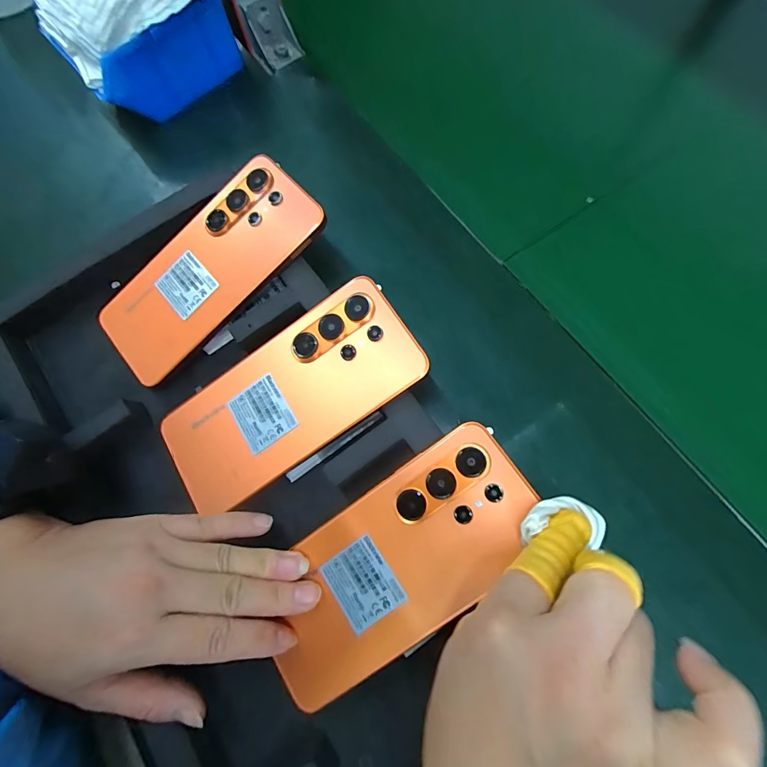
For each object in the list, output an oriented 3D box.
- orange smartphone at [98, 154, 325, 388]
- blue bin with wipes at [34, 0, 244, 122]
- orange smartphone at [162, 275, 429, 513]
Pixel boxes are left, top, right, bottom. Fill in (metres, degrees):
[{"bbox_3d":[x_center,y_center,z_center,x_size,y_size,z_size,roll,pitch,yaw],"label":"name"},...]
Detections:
[{"bbox_3d":[-0.121,-0.078,0.276,0.167,0.010,0.076,-42,74,4],"label":"orange smartphone"},{"bbox_3d":[-0.203,-0.299,0.325,0.136,0.106,0.107,-32,74,-7],"label":"blue bin with wipes"},{"bbox_3d":[-0.058,0.008,0.245,0.163,0.008,0.075,-34,72,4],"label":"orange smartphone"}]

